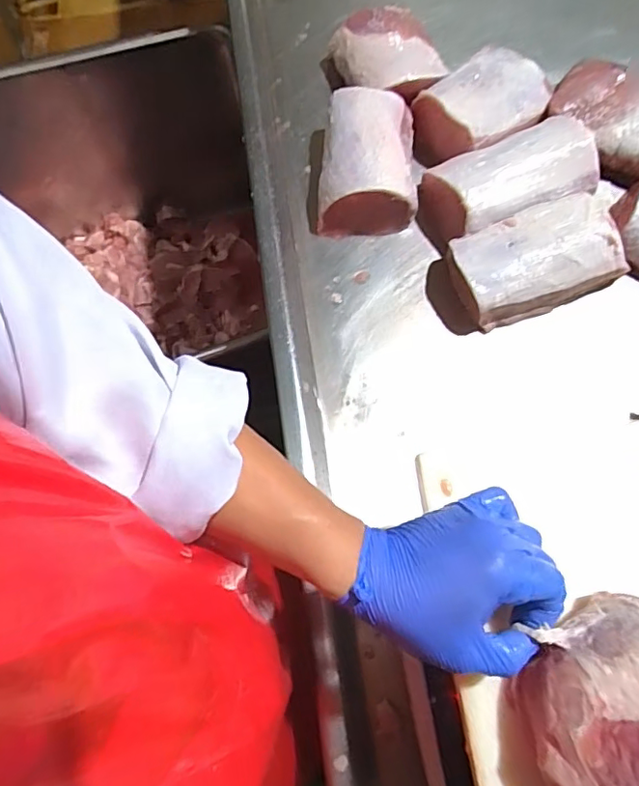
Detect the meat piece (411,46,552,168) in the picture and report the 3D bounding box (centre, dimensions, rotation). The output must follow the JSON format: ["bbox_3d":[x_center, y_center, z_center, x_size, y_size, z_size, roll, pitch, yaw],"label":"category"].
[{"bbox_3d":[0.200,-0.350,0.691,0.180,0.075,0.117,-39,73,-11],"label":"meat piece"}]

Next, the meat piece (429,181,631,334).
[{"bbox_3d":[0.225,-0.143,0.604,0.197,0.062,0.103,-18,70,-4],"label":"meat piece"}]

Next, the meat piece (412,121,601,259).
[{"bbox_3d":[0.215,-0.243,0.654,0.199,0.073,0.104,-19,70,-4],"label":"meat piece"}]

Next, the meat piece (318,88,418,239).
[{"bbox_3d":[0.057,-0.280,0.670,0.114,0.077,0.158,-1,70,3],"label":"meat piece"}]

